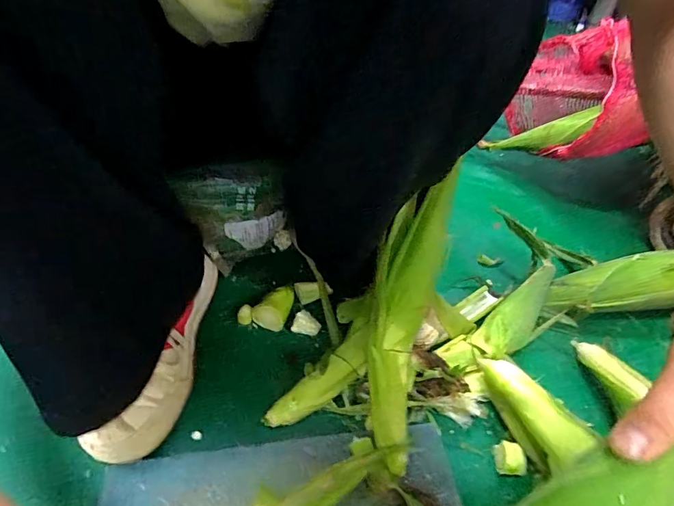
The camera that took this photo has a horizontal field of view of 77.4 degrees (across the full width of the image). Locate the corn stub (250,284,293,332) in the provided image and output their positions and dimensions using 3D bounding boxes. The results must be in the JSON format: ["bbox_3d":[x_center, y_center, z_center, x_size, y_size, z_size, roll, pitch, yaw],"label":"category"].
[{"bbox_3d":[-0.073,0.061,0.505,0.043,0.035,0.060,17,49,9],"label":"corn stub"}]

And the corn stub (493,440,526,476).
[{"bbox_3d":[0.171,0.202,0.415,0.025,0.025,0.028,7,48,0],"label":"corn stub"}]

